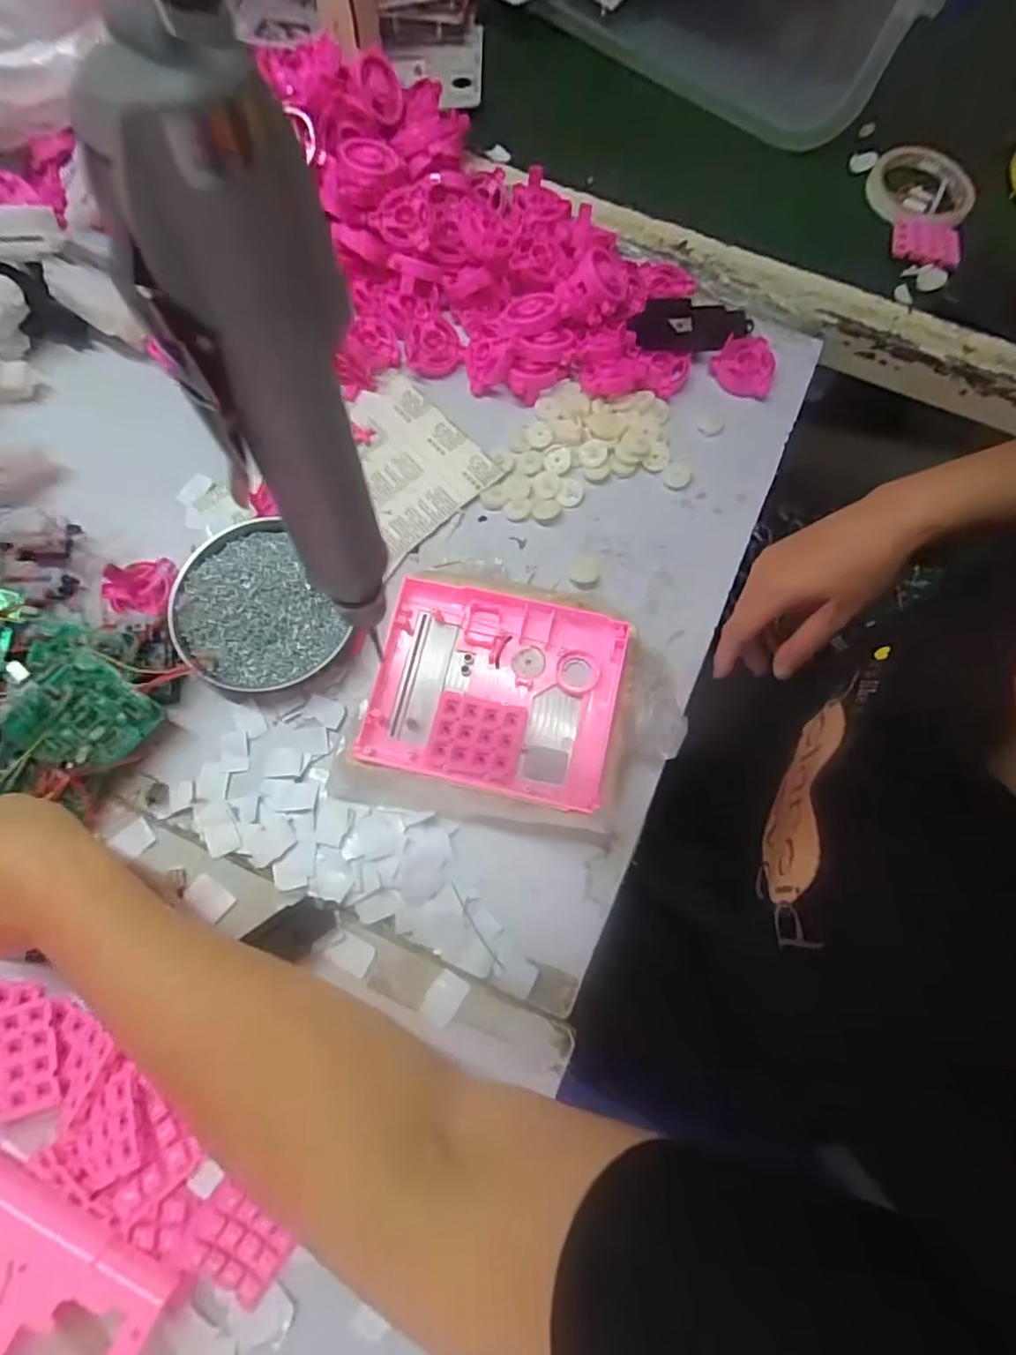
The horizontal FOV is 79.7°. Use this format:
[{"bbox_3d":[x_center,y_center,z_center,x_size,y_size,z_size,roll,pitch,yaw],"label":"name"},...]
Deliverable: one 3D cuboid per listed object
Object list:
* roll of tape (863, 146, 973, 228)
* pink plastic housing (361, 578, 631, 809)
[{"bbox_3d":[0.402,-0.475,0.592,0.098,0.013,0.091,-1,79,3],"label":"roll of tape"},{"bbox_3d":[-0.009,0.009,0.416,0.162,0.016,0.133,13,75,2],"label":"pink plastic housing"}]

